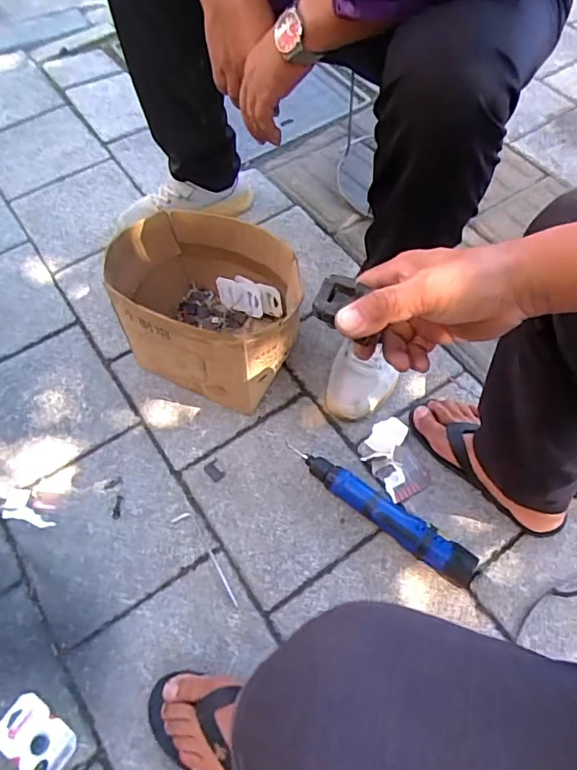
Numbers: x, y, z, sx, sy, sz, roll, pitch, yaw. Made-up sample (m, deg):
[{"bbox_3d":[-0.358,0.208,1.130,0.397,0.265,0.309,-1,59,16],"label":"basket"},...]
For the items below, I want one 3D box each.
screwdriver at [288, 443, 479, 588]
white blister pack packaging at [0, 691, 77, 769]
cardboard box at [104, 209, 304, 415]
[{"bbox_3d":[0.131,0.180,0.773,0.306,0.049,0.055,33,66,18],"label":"screwdriver"},{"bbox_3d":[-0.315,0.439,0.656,0.100,0.006,0.066,33,66,17],"label":"white blister pack packaging"},{"bbox_3d":[-0.124,-0.119,0.851,0.287,0.199,0.210,16,62,9],"label":"cardboard box"}]

